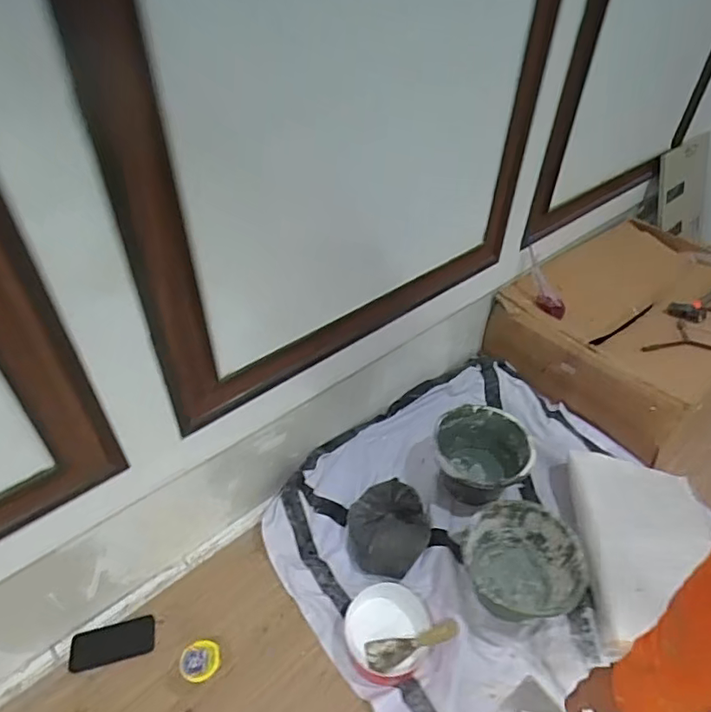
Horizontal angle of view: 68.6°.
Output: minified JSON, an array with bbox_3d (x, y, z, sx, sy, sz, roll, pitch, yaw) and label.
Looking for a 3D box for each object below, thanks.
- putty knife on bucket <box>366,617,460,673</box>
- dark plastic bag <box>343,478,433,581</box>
[{"bbox_3d":[0.119,0.598,1.071,0.198,0.032,0.068,-7,43,-10],"label":"putty knife on bucket"},{"bbox_3d":[0.084,0.386,1.238,0.186,0.105,0.241,13,44,12],"label":"dark plastic bag"}]

